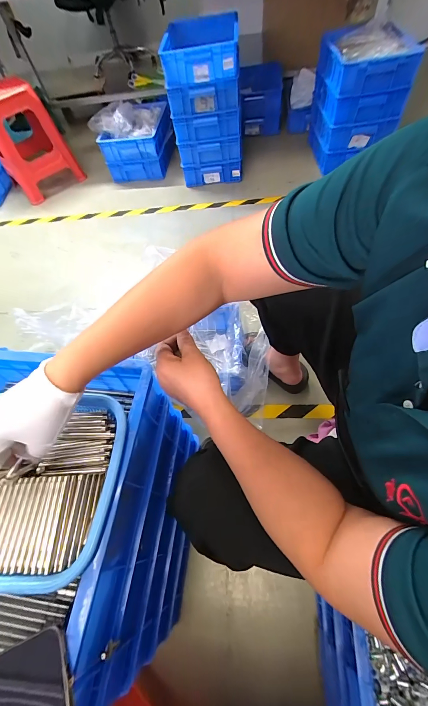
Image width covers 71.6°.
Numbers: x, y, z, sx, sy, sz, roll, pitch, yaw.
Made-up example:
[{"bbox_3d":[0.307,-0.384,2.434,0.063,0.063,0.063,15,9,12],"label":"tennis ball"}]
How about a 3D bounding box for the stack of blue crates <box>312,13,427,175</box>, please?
[{"bbox_3d":[0.659,-1.182,1.382,0.315,0.432,0.451,-3,59,6],"label":"stack of blue crates"}]

